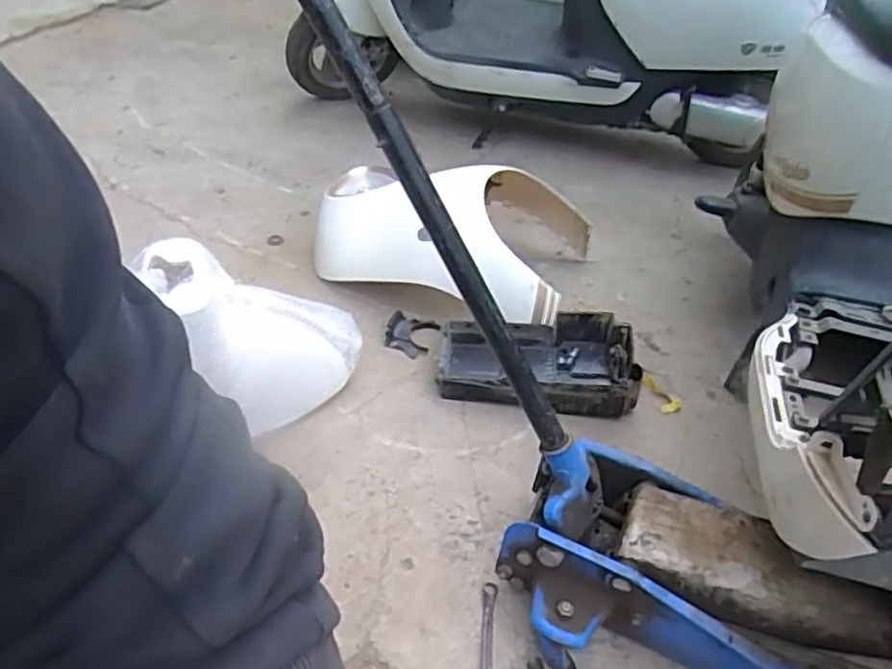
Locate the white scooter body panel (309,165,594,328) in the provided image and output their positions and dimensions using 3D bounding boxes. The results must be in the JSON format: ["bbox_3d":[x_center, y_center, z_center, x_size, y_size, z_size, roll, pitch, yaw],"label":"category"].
[{"bbox_3d":[0.014,-0.242,1.471,0.562,0.239,0.440,17,41,14],"label":"white scooter body panel"}]

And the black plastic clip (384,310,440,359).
[{"bbox_3d":[-0.075,0.001,1.316,0.105,0.016,0.104,17,41,15],"label":"black plastic clip"}]

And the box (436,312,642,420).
[{"bbox_3d":[0.167,0.042,1.235,0.355,0.097,0.246,3,39,-2],"label":"box"}]

